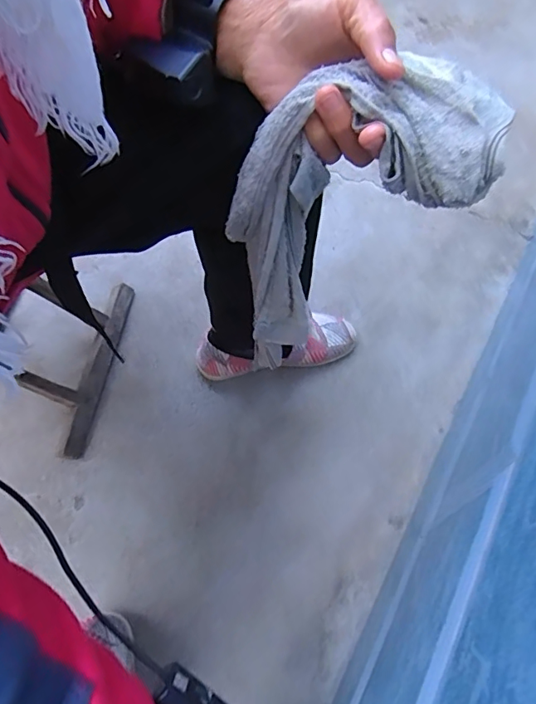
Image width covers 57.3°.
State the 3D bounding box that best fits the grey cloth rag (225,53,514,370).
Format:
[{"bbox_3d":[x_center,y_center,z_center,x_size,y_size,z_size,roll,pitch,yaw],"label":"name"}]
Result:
[{"bbox_3d":[0.025,-0.085,0.362,0.116,0.273,0.064,18,58,-18],"label":"grey cloth rag"}]

